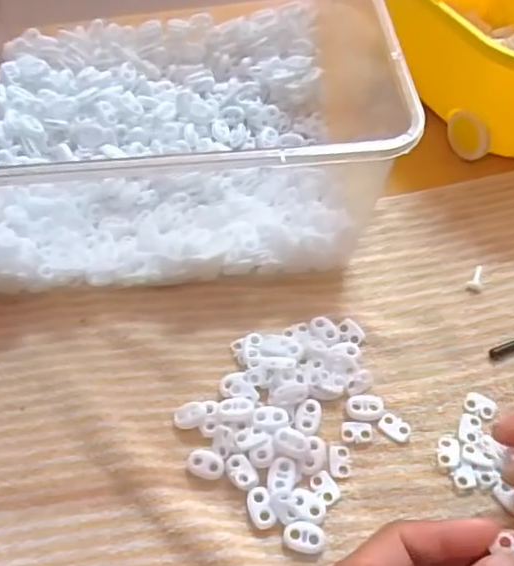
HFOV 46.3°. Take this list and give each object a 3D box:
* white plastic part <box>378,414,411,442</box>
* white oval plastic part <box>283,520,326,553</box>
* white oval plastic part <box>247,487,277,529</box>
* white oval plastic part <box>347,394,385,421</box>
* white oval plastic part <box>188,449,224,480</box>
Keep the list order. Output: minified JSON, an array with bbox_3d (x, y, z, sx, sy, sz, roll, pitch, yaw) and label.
[{"bbox_3d":[0.083,0.086,0.360,0.019,0.004,0.012,30,61,18],"label":"white plastic part"},{"bbox_3d":[0.026,0.138,0.326,0.022,0.005,0.015,10,57,7],"label":"white oval plastic part"},{"bbox_3d":[0.002,0.125,0.334,0.013,0.009,0.022,-18,58,-12],"label":"white oval plastic part"},{"bbox_3d":[0.066,0.076,0.366,0.022,0.004,0.016,-4,56,-3],"label":"white oval plastic part"},{"bbox_3d":[-0.030,0.105,0.349,0.021,0.005,0.016,13,57,9],"label":"white oval plastic part"}]

